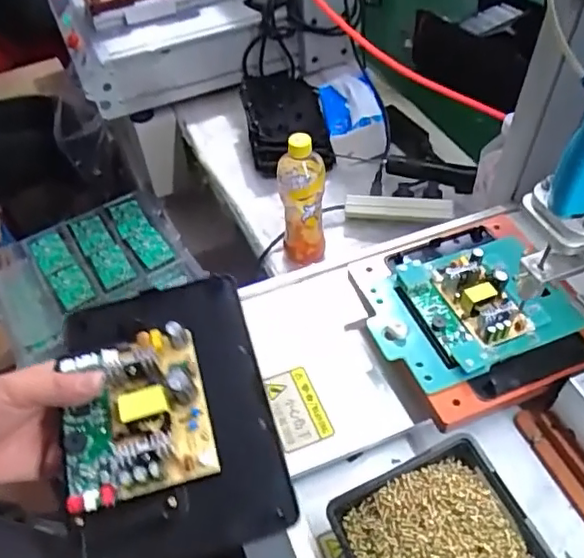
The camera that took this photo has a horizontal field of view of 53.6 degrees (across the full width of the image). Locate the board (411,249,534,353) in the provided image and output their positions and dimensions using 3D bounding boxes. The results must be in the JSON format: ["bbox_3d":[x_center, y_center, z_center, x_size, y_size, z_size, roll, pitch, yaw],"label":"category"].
[{"bbox_3d":[0.175,0.022,0.557,0.078,0.026,0.097,-20,52,-13],"label":"board"}]

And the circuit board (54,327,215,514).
[{"bbox_3d":[-0.100,0.082,0.362,0.090,0.034,0.095,-15,51,-9],"label":"circuit board"}]

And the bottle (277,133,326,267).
[{"bbox_3d":[0.015,-0.110,0.822,0.062,0.222,0.063,-3,50,1],"label":"bottle"}]

